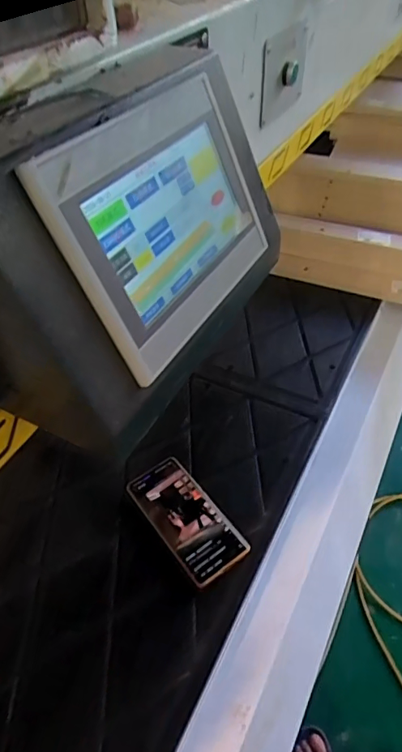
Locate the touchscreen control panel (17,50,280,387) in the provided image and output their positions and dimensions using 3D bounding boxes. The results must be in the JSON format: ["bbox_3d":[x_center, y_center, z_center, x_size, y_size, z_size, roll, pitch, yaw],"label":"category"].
[{"bbox_3d":[-0.009,-0.121,0.357,0.010,0.159,0.226,0,39,39],"label":"touchscreen control panel"}]

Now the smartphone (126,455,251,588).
[{"bbox_3d":[-0.019,0.174,0.602,0.077,0.017,0.163,-29,51,-24],"label":"smartphone"}]

